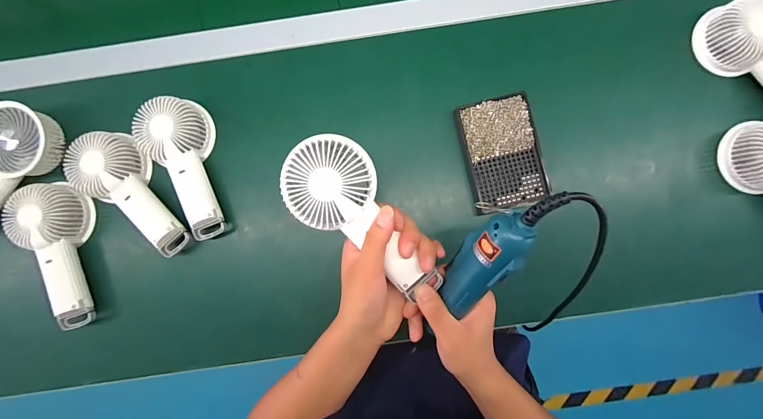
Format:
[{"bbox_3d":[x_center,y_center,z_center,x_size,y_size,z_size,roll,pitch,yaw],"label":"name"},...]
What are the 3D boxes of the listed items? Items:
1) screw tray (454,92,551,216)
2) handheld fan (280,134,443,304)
[{"bbox_3d":[0.152,-0.068,0.432,0.089,0.025,0.138,-13,87,1],"label":"screw tray"},{"bbox_3d":[-0.014,0.011,0.318,0.077,0.035,0.174,-41,102,-1],"label":"handheld fan"}]

